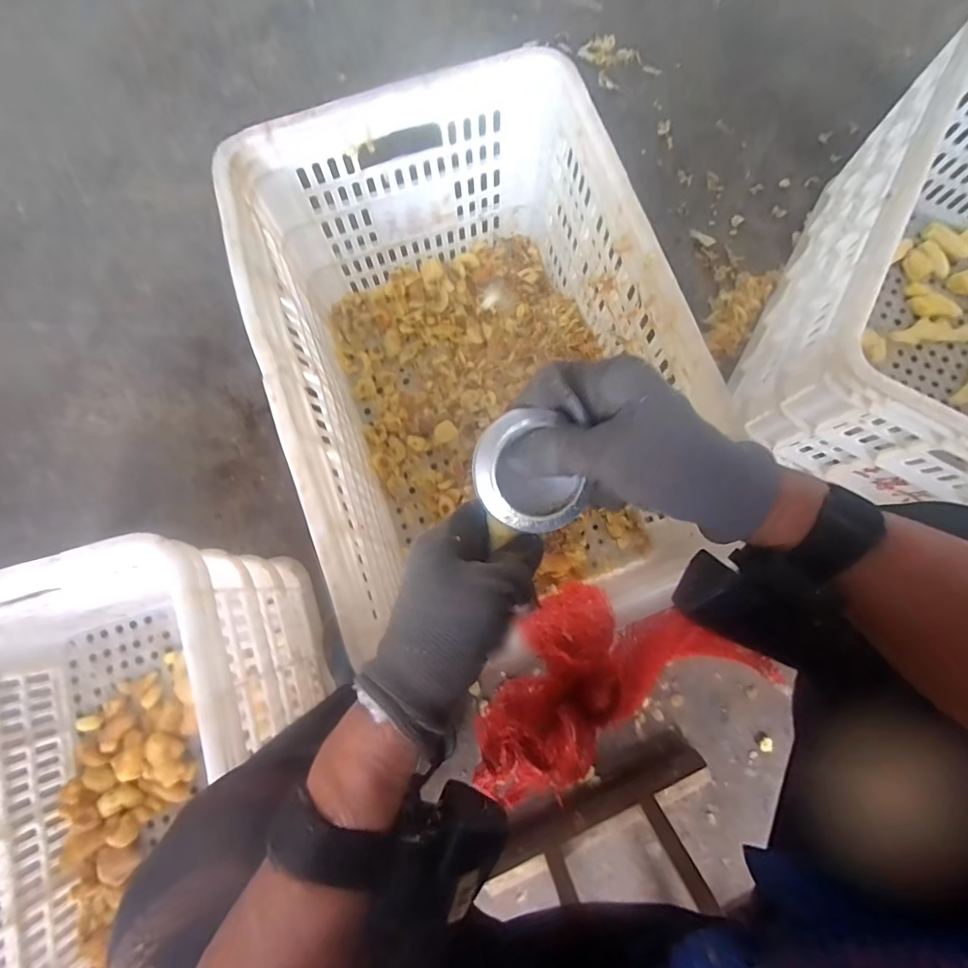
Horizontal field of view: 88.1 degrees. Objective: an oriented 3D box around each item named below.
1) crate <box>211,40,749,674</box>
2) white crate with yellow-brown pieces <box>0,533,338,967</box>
[{"bbox_3d":[-0.014,-0.117,0.563,0.347,0.286,0.473,-19,79,-2],"label":"crate"},{"bbox_3d":[-0.328,0.342,0.476,0.347,0.286,0.498,-19,79,-2],"label":"white crate with yellow-brown pieces"}]

